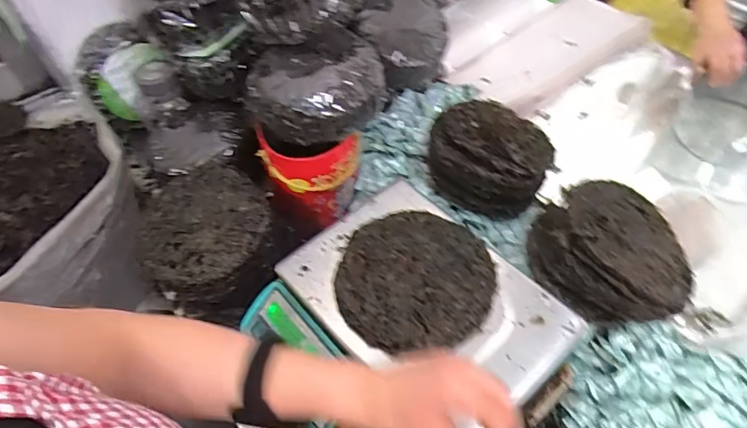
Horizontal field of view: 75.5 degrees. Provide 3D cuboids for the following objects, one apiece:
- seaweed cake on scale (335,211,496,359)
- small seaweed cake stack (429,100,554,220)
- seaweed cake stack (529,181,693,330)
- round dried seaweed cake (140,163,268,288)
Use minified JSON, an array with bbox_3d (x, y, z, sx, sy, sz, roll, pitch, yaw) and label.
[{"bbox_3d":[0.052,0.080,0.602,0.183,0.018,0.191,-2,52,2],"label":"seaweed cake on scale"},{"bbox_3d":[0.187,-0.083,0.795,0.193,0.137,0.160,9,53,10],"label":"small seaweed cake stack"},{"bbox_3d":[0.337,0.054,0.692,0.204,0.114,0.193,-31,77,-41],"label":"seaweed cake stack"},{"bbox_3d":[-0.256,0.013,0.732,0.187,0.022,0.196,-3,61,5],"label":"round dried seaweed cake"}]

